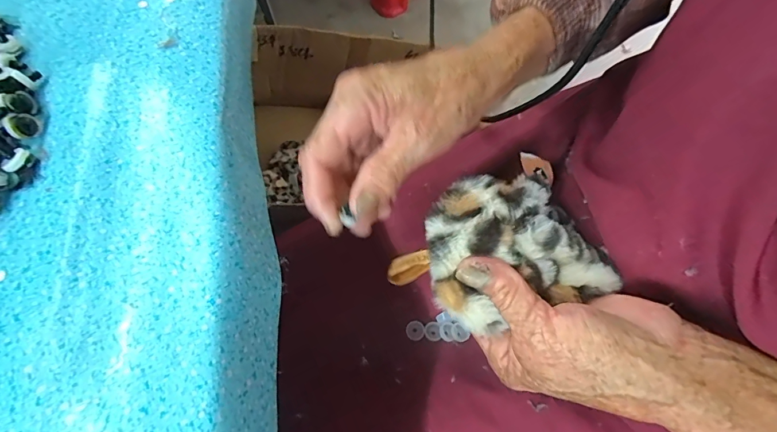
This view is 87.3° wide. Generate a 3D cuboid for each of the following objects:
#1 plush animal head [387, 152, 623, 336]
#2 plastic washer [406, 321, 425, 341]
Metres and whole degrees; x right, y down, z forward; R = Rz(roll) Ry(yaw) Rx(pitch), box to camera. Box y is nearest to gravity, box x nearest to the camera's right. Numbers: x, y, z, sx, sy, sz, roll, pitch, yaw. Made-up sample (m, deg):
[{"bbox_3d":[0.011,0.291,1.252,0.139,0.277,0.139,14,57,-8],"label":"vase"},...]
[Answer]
[{"bbox_3d":[0.063,0.019,0.236,0.113,0.037,0.089,-23,70,-11],"label":"plush animal head"},{"bbox_3d":[0.024,0.103,0.368,0.017,0.005,0.017,0,68,1],"label":"plastic washer"}]

